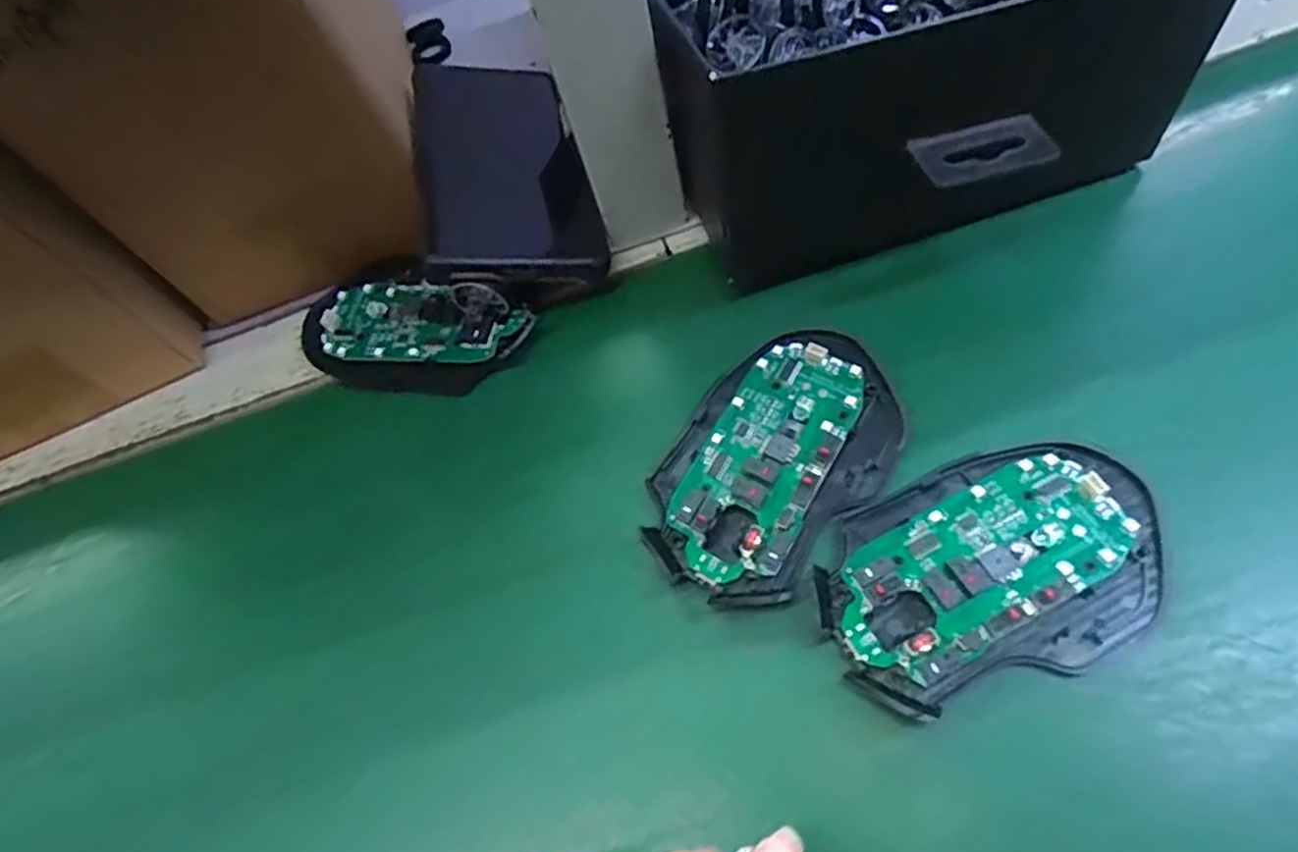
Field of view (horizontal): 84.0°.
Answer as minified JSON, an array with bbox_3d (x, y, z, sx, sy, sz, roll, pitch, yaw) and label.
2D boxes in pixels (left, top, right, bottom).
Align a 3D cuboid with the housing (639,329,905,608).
[{"bbox_3d":[0.046,0.012,0.269,0.071,0.024,0.108,32,62,20],"label":"housing"}]

